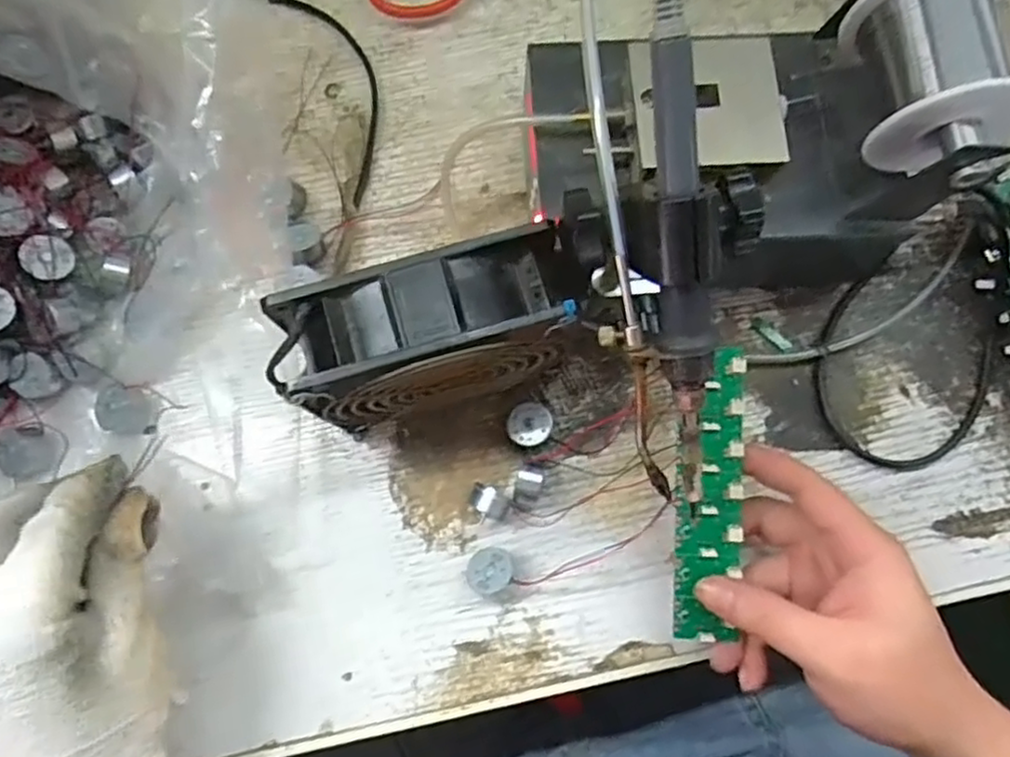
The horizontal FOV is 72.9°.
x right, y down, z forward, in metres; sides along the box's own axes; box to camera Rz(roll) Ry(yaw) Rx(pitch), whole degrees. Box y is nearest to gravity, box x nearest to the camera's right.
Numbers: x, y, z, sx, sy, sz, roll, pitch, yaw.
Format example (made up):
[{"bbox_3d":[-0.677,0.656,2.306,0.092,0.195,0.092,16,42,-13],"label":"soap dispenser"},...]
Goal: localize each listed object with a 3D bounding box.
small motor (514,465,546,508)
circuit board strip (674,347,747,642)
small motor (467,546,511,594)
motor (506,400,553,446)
[{"bbox_3d":[0.013,0.056,0.354,0.015,0.024,0.021,11,78,3],"label":"small motor"},{"bbox_3d":[0.097,0.054,0.325,0.030,0.011,0.136,8,87,2],"label":"circuit board strip"},{"bbox_3d":[-0.008,0.097,0.347,0.022,0.019,0.021,-13,78,-3],"label":"small motor"},{"bbox_3d":[0.013,0.025,0.366,0.023,0.013,0.022,0,78,0],"label":"motor"}]

